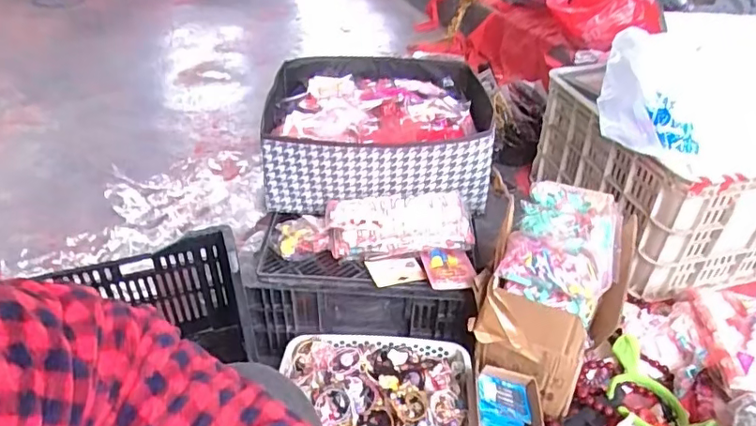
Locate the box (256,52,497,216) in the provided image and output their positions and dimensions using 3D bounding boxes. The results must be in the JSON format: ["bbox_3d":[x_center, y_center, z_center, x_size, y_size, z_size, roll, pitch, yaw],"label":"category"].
[{"bbox_3d":[-0.009,-0.164,1.054,0.400,0.177,0.395,-1,36,-3],"label":"box"}]

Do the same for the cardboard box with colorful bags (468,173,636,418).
[{"bbox_3d":[0.282,0.116,0.866,0.195,0.229,0.313,19,39,23],"label":"cardboard box with colorful bags"}]

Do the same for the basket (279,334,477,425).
[{"bbox_3d":[-0.002,0.289,0.832,0.279,0.094,0.202,1,35,0],"label":"basket"}]

